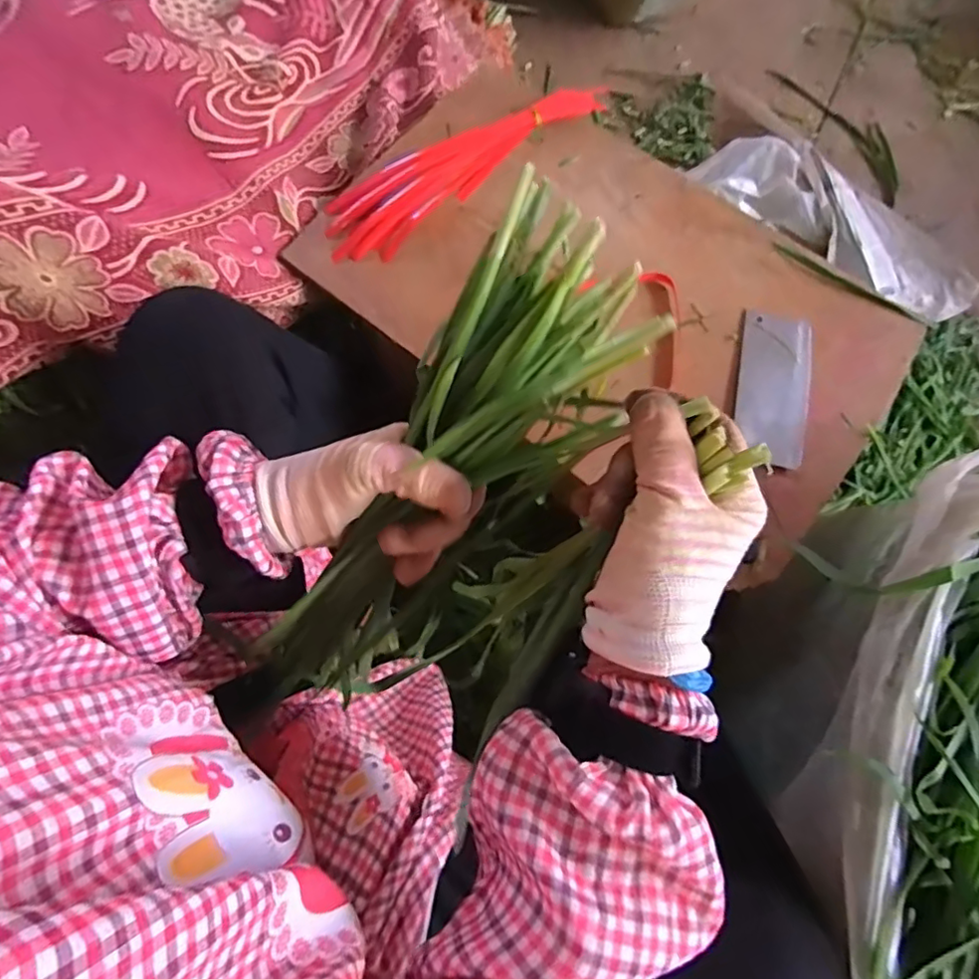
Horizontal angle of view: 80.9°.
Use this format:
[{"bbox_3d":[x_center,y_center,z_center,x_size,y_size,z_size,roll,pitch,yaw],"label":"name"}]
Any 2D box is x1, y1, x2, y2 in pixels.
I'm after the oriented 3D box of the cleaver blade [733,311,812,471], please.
[{"bbox_3d":[0.284,-0.104,0.579,0.064,0.006,0.163,8,77,16],"label":"cleaver blade"}]

